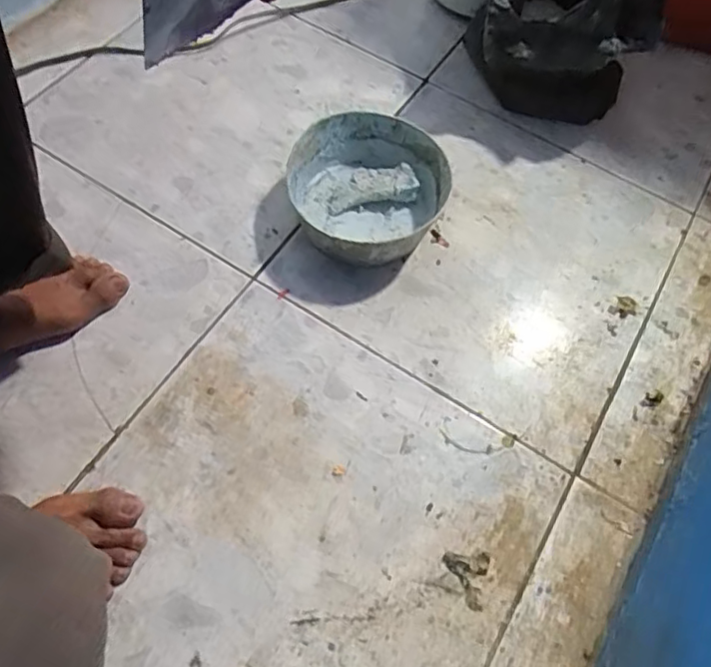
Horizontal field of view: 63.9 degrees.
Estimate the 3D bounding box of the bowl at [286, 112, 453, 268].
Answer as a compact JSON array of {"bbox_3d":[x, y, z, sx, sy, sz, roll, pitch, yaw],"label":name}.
[{"bbox_3d":[0.010,-0.164,0.669,0.176,0.067,0.184,1,64,-3],"label":"bowl"}]

